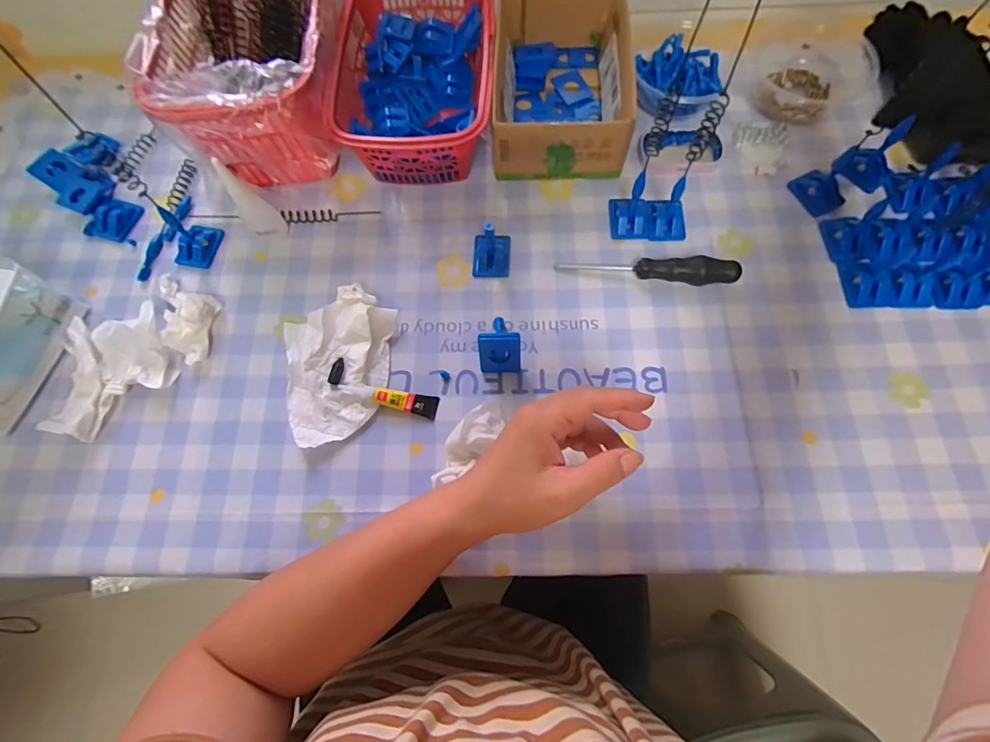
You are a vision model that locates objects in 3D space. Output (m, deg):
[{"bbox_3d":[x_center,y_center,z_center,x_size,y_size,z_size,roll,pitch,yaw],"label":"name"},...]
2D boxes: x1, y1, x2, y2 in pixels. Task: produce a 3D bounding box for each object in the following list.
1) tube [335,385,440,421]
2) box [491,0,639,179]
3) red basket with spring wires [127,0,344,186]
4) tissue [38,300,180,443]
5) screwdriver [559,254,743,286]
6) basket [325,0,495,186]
[{"bbox_3d":[-0.091,0.022,0.397,0.084,0.012,0.019,12,72,7],"label":"tube"},{"bbox_3d":[0.065,-0.285,0.464,0.123,0.072,0.184,2,71,3],"label":"box"},{"bbox_3d":[-0.223,-0.305,0.458,0.153,0.126,0.242,-2,71,2],"label":"red basket with spring wires"},{"bbox_3d":[-0.336,0.002,0.403,0.095,0.033,0.103,-9,71,0],"label":"tissue"},{"bbox_3d":[0.135,-0.092,0.412,0.153,0.025,0.019,9,72,6],"label":"screwdriver"},{"bbox_3d":[-0.073,-0.289,0.466,0.143,0.079,0.209,1,71,3],"label":"basket"}]

